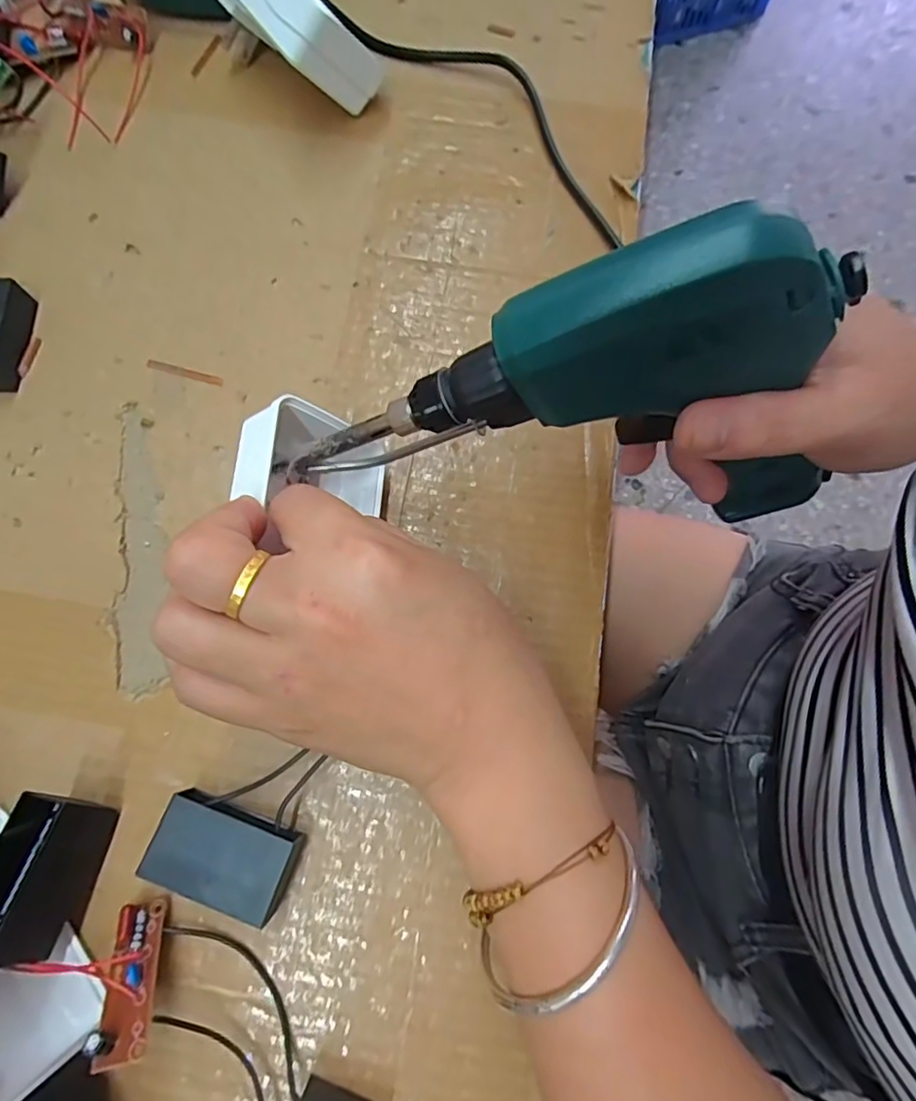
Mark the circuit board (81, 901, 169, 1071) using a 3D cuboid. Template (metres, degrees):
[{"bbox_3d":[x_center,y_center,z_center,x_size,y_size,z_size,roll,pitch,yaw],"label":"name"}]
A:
[{"bbox_3d":[-0.108,0.140,0.189,0.015,0.013,0.044,-7,49,-2],"label":"circuit board"}]

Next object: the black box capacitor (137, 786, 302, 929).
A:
[{"bbox_3d":[-0.082,0.108,0.205,0.049,0.017,0.029,19,76,5],"label":"black box capacitor"}]

